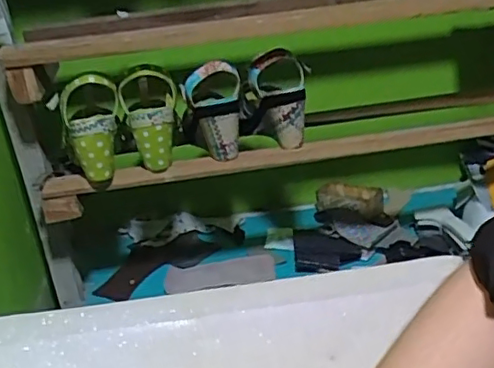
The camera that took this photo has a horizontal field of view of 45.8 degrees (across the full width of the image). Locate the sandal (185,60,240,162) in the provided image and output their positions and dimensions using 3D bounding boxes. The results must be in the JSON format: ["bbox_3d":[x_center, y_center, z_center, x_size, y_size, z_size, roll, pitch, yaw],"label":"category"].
[{"bbox_3d":[-0.046,-0.102,0.831,0.077,0.135,0.063,-7,24,-2],"label":"sandal"}]

